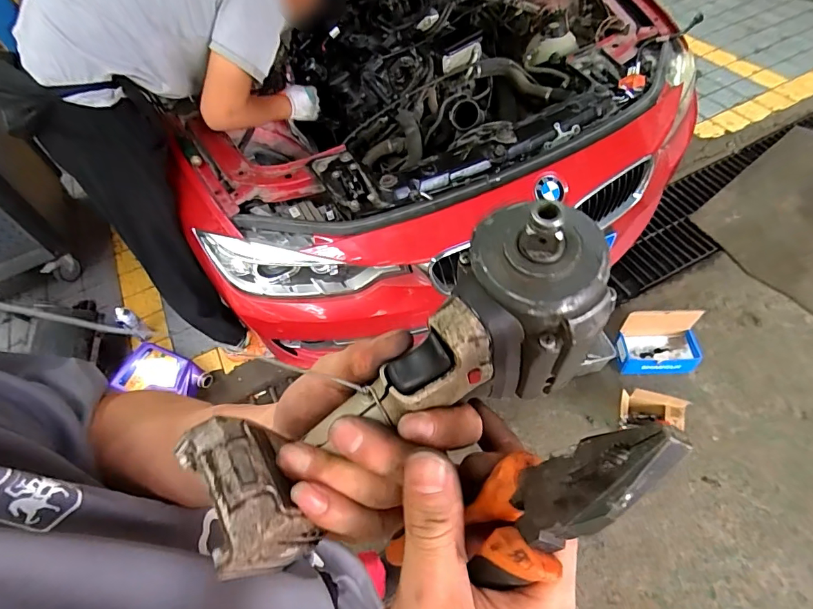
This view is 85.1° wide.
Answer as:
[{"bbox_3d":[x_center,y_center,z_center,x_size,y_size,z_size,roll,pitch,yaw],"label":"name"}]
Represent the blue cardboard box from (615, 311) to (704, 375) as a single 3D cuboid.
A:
[{"bbox_3d":[0.870,0.135,1.524,0.262,0.157,0.172,3,53,9],"label":"blue cardboard box"}]

